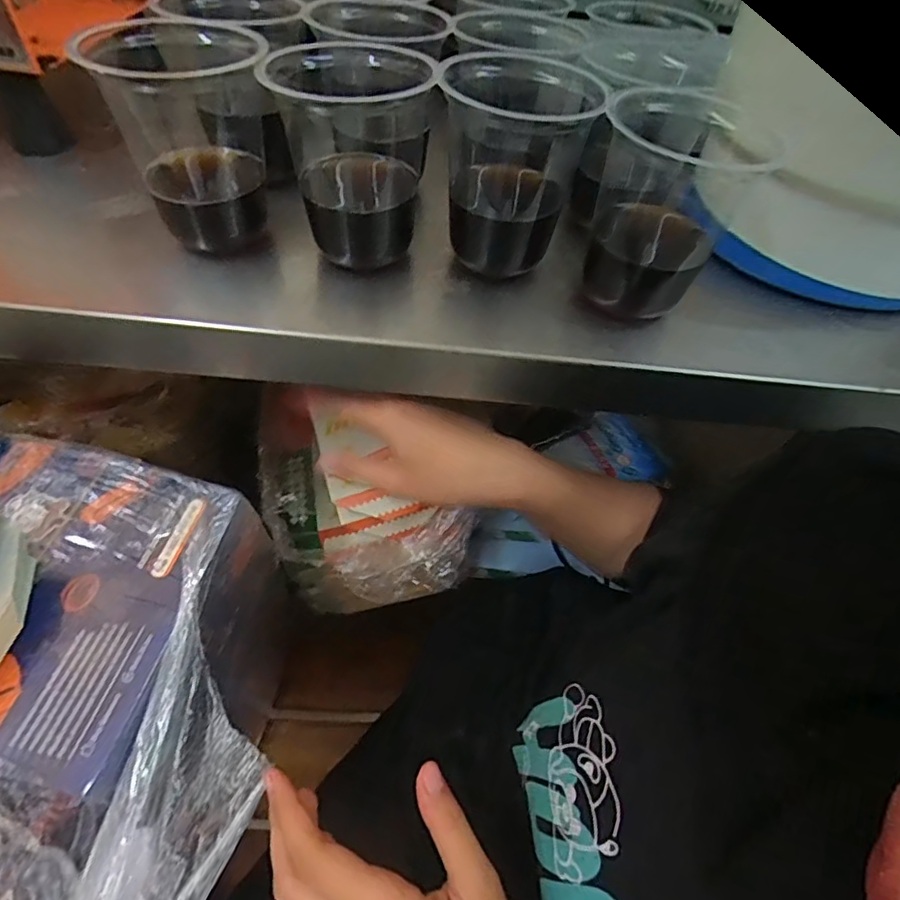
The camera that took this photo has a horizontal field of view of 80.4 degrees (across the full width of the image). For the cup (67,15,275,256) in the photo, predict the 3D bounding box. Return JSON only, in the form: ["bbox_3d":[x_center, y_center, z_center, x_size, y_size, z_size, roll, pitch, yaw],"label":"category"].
[{"bbox_3d":[-0.138,-0.178,0.301,0.076,0.103,0.075,-8,54,-11],"label":"cup"}]

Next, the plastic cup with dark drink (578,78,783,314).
[{"bbox_3d":[0.122,-0.139,0.300,0.087,0.093,0.093,20,54,10],"label":"plastic cup with dark drink"}]

